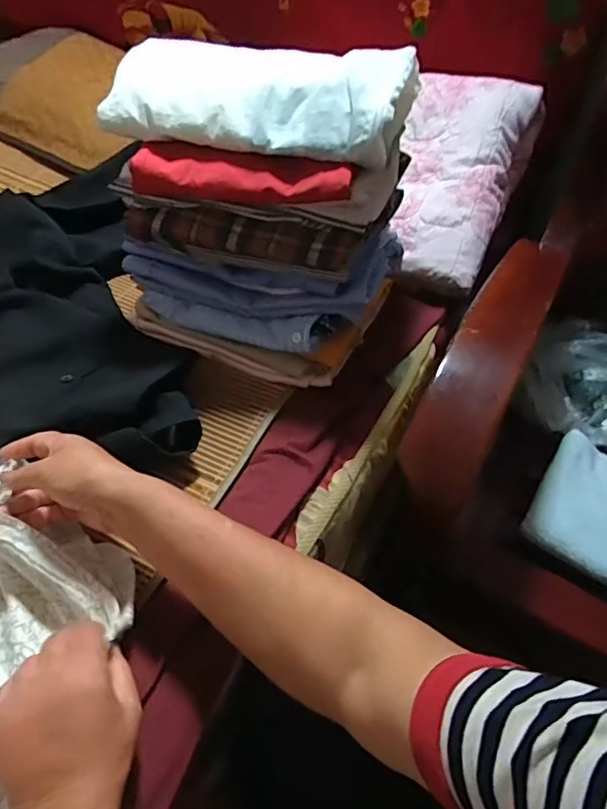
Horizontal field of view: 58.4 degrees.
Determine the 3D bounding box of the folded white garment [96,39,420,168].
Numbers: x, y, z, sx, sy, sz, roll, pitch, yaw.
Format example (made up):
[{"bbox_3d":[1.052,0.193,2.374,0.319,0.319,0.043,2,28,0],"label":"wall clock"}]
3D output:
[{"bbox_3d":[-0.040,-0.320,0.551,0.296,0.051,0.174,11,51,7],"label":"folded white garment"}]

